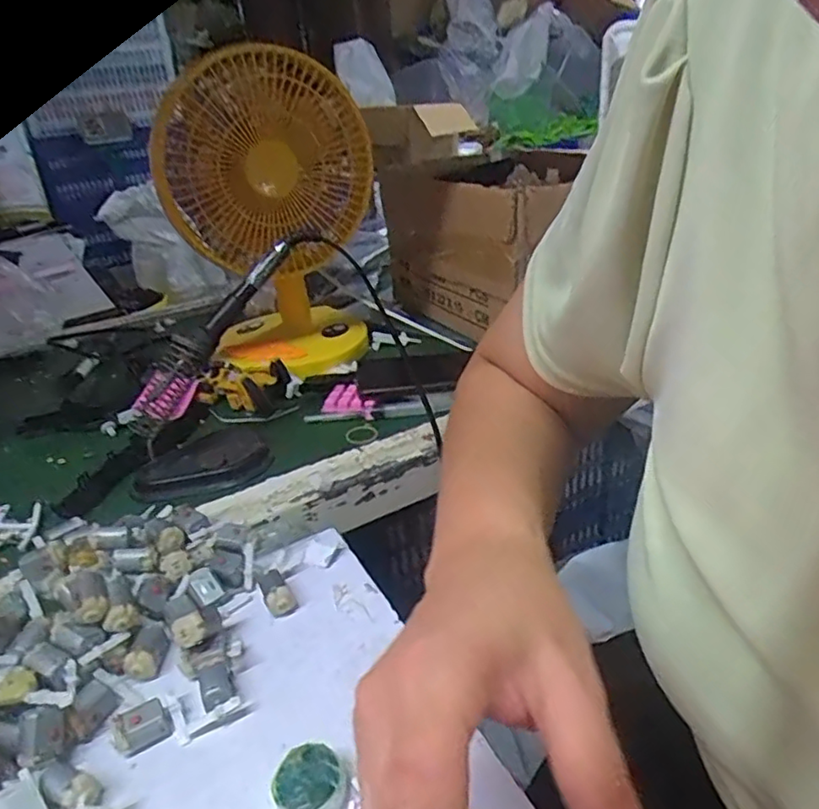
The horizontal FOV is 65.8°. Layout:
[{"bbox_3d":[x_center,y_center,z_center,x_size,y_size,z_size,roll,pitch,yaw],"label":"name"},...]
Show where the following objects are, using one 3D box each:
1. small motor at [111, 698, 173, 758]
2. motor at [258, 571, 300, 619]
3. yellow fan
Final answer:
[{"bbox_3d":[-0.140,0.168,0.332,0.027,0.016,0.017,-18,31,-21],"label":"small motor"},{"bbox_3d":[-0.085,0.121,0.409,0.019,0.019,0.028,-16,31,-19],"label":"motor"},{"bbox_3d":[-0.150,-0.216,0.707,0.210,0.304,0.219,-11,30,-10],"label":"yellow fan"}]

